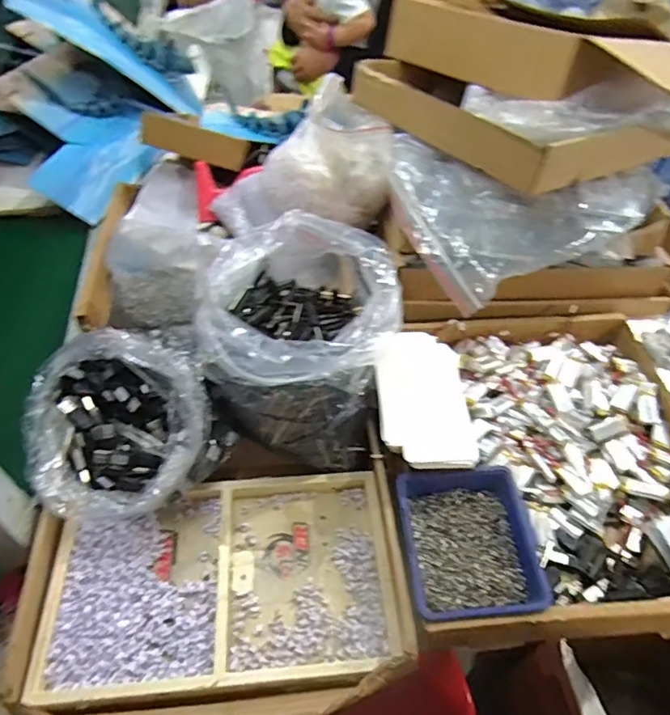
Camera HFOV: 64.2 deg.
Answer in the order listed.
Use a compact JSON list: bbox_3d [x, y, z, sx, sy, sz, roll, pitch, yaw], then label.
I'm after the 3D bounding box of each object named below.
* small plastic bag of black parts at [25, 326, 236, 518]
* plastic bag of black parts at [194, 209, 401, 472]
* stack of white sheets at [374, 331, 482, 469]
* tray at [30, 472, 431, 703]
[{"bbox_3d":[-0.226,0.062,0.562,0.190,0.100,0.187,-28,56,-23],"label":"small plastic bag of black parts"},{"bbox_3d":[-0.036,-0.020,0.589,0.195,0.185,0.203,6,50,4],"label":"plastic bag of black parts"},{"bbox_3d":[0.103,0.044,0.593,0.113,0.018,0.165,9,56,-20],"label":"stack of white sheets"},{"bbox_3d":[-0.108,0.215,0.524,0.338,0.034,0.201,-3,50,-4],"label":"tray"}]

